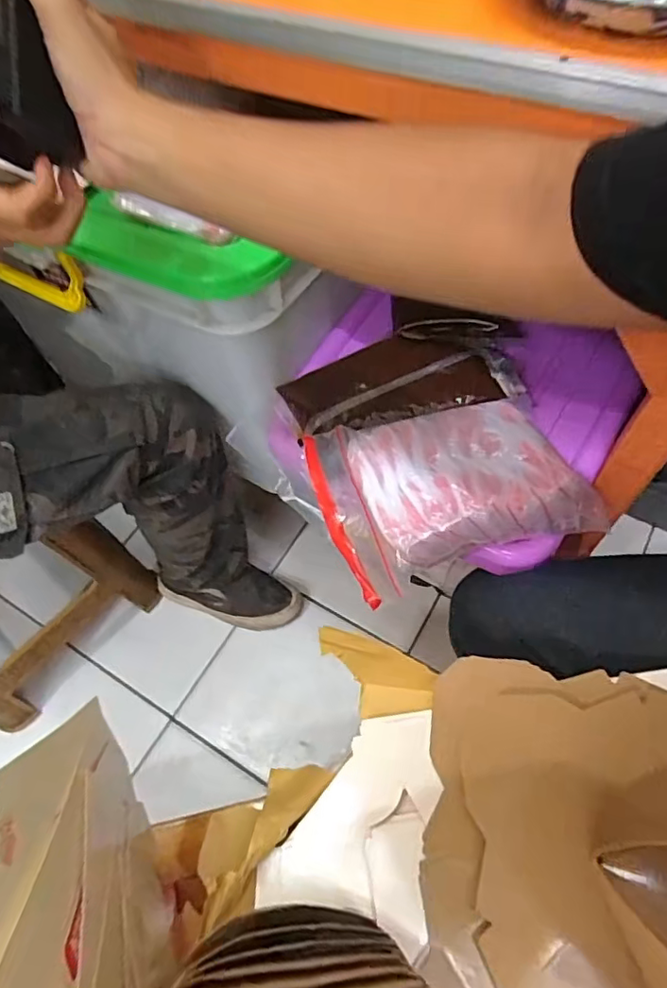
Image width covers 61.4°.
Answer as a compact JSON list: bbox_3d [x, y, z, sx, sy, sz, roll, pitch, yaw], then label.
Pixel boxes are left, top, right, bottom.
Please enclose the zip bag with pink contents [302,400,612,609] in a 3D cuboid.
[{"bbox_3d":[0.106,-0.018,0.551,0.236,0.063,0.183,-19,60,-8],"label":"zip bag with pink contents"}]

